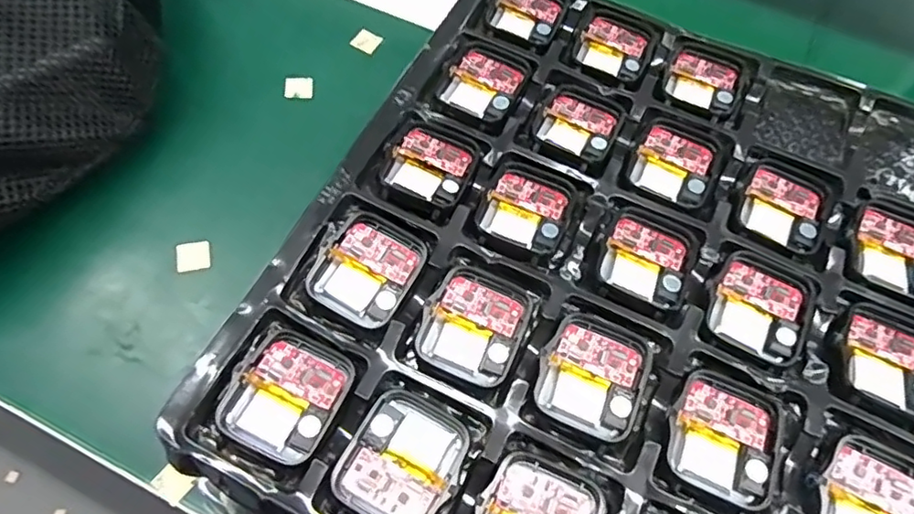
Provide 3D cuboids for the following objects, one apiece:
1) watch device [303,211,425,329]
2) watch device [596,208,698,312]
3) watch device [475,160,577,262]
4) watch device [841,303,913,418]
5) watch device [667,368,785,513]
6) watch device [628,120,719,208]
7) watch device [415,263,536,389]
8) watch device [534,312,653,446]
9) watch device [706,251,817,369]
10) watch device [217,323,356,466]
[{"bbox_3d":[-0.035,0.003,0.231,0.037,0.005,0.041,26,64,10],"label":"watch device"},{"bbox_3d":[0.079,0.000,0.244,0.036,0.004,0.042,24,64,9],"label":"watch device"},{"bbox_3d":[0.030,-0.021,0.251,0.035,0.005,0.044,22,63,8],"label":"watch device"},{"bbox_3d":[0.167,0.039,0.226,0.038,0.005,0.041,23,64,9],"label":"watch device"},{"bbox_3d":[0.095,0.063,0.209,0.038,0.006,0.042,26,64,10],"label":"watch device"},{"bbox_3d":[0.099,-0.043,0.268,0.035,0.004,0.040,23,63,9],"label":"watch device"},{"bbox_3d":[0.007,0.026,0.227,0.037,0.007,0.042,23,64,9],"label":"watch device"},{"bbox_3d":[0.051,0.044,0.219,0.037,0.006,0.041,26,64,10],"label":"watch device"},{"bbox_3d":[0.121,0.020,0.235,0.036,0.006,0.042,28,64,11],"label":"watch device"},{"bbox_3d":[-0.059,0.048,0.208,0.036,0.007,0.042,21,63,8],"label":"watch device"}]

